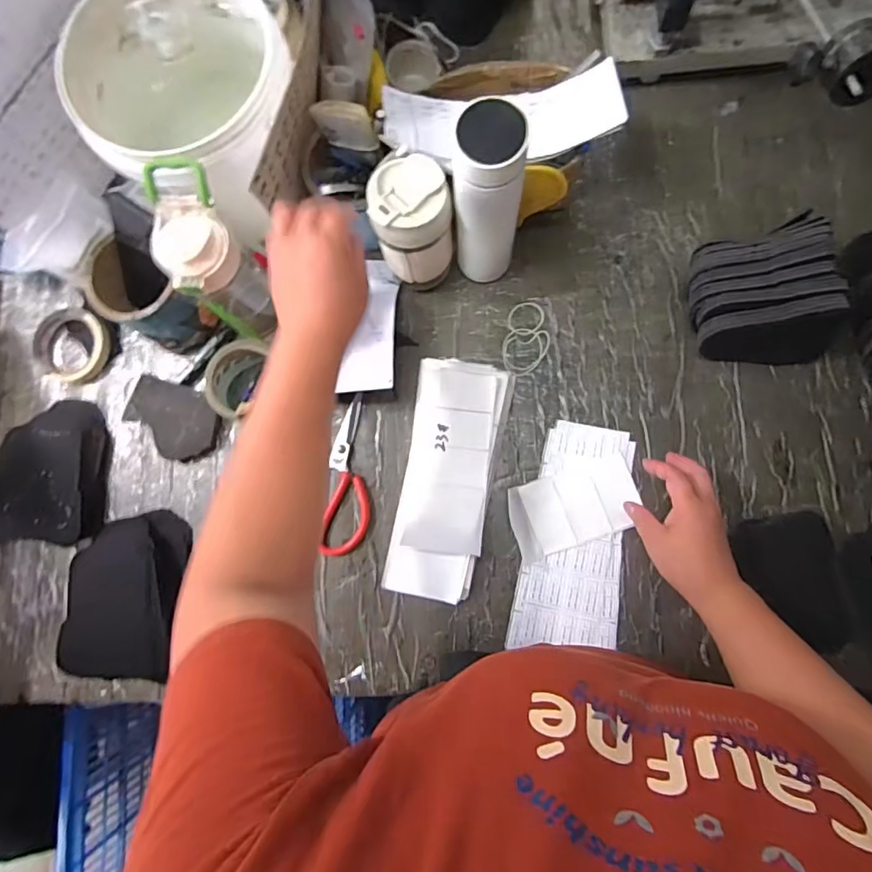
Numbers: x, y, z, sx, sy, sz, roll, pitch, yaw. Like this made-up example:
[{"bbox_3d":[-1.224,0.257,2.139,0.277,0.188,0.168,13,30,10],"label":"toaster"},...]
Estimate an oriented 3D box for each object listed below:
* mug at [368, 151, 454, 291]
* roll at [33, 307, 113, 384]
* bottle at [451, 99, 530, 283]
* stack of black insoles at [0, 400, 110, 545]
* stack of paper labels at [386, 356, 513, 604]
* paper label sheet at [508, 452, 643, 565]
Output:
[{"bbox_3d":[-0.023,-0.228,0.581,0.080,0.153,0.077,-10,82,3],"label":"mug"},{"bbox_3d":[-0.469,-0.117,0.669,0.102,0.030,0.095,-1,83,4],"label":"roll"},{"bbox_3d":[0.053,-0.229,0.535,0.064,0.236,0.055,1,83,4],"label":"bottle"},{"bbox_3d":[-0.484,0.044,0.643,0.155,0.032,0.177,-3,83,4],"label":"stack of black insoles"},{"bbox_3d":[0.018,0.047,0.593,0.106,0.038,0.268,8,84,5],"label":"stack of paper labels"},{"bbox_3d":[0.157,0.080,0.584,0.147,0.029,0.083,-19,82,2],"label":"paper label sheet"}]

